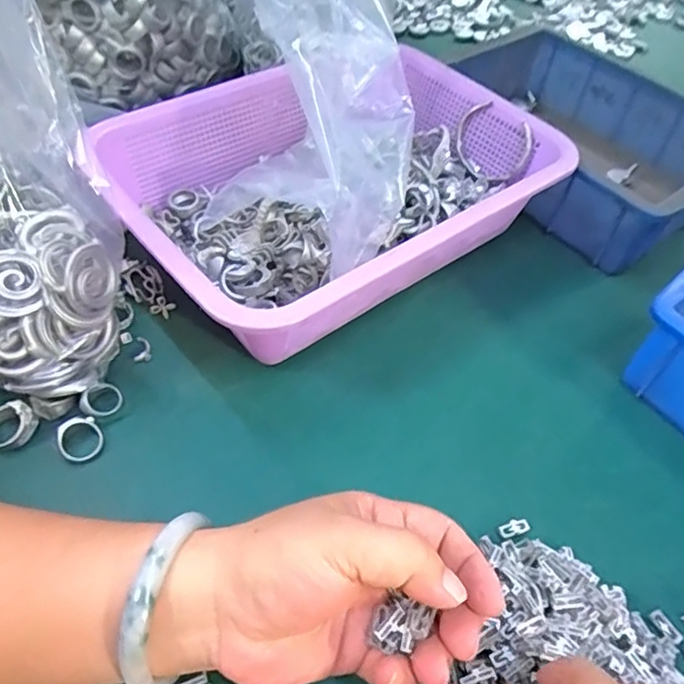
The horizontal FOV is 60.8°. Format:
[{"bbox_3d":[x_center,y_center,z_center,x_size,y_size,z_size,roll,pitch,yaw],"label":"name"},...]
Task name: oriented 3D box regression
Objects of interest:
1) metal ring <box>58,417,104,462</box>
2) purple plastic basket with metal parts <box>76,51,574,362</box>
[{"bbox_3d":[-0.147,0.054,0.327,0.022,0.010,0.021,3,52,-4],"label":"metal ring"},{"bbox_3d":[-0.005,-0.111,0.427,0.298,0.078,0.214,-31,61,-26],"label":"purple plastic basket with metal parts"}]

